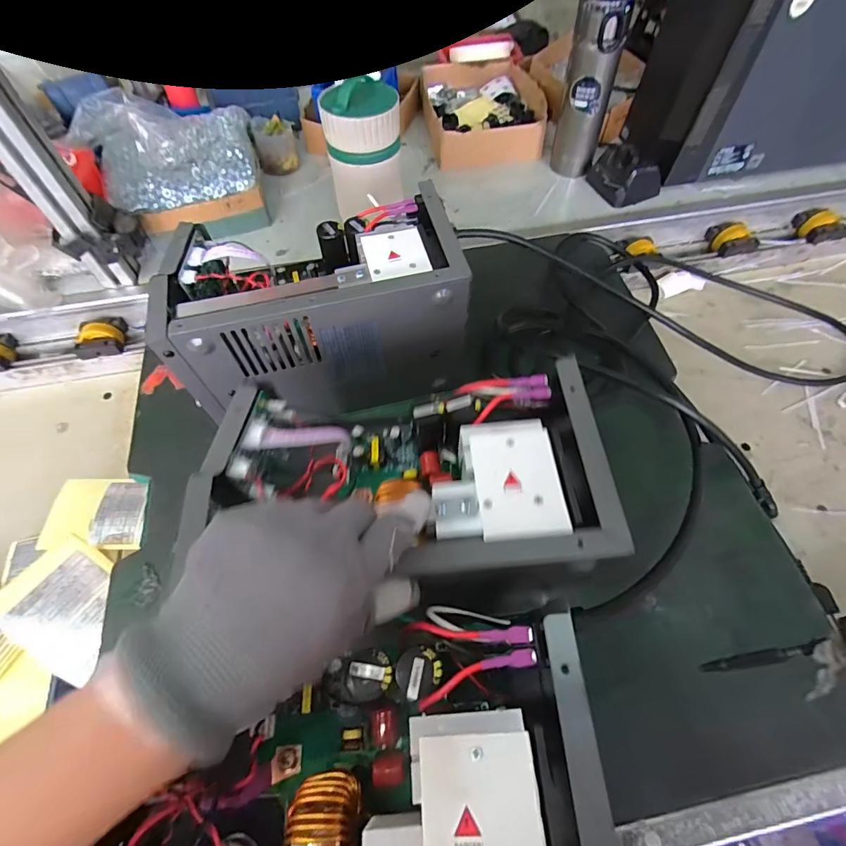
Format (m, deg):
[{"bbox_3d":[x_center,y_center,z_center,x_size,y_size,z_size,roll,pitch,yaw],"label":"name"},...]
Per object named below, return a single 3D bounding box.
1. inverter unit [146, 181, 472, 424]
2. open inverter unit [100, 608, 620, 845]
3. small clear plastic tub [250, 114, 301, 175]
[{"bbox_3d":[-0.094,-0.100,0.435,0.245,0.164,0.131,-12,60,-6],"label":"inverter unit"},{"bbox_3d":[-0.053,0.183,0.223,0.264,0.084,0.139,-6,60,-2],"label":"open inverter unit"},{"bbox_3d":[-0.232,-0.440,0.691,0.060,0.068,0.063,-1,60,1],"label":"small clear plastic tub"}]

